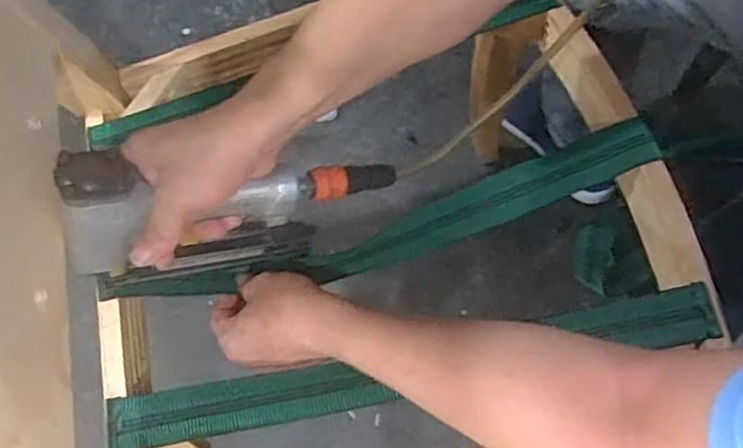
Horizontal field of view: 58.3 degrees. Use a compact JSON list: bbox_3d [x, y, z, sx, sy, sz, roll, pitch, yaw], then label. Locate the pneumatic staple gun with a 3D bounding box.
[{"bbox_3d":[-0.116,-0.007,0.536,0.258,0.121,0.045,-2,55,-36],"label":"pneumatic staple gun"}]

